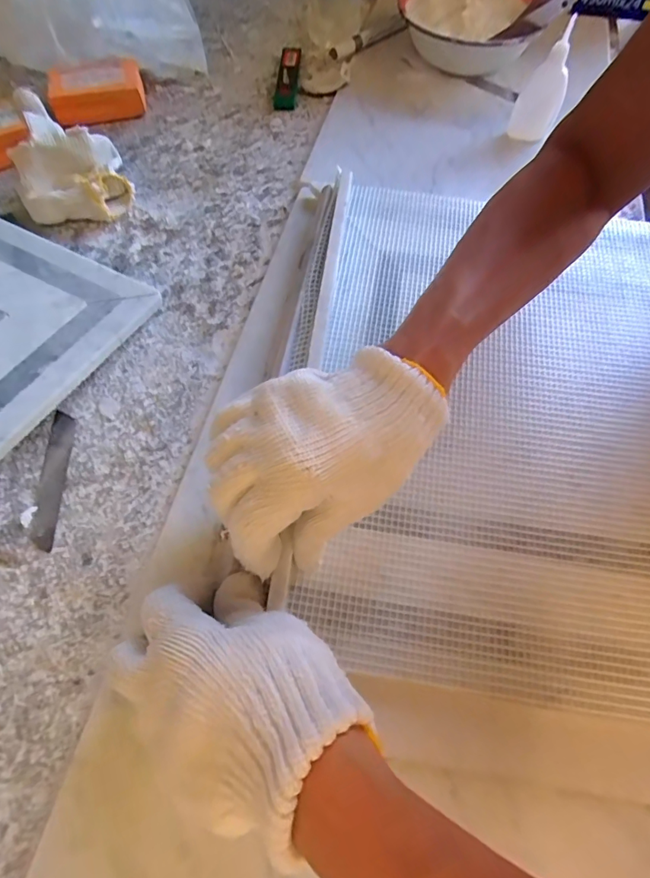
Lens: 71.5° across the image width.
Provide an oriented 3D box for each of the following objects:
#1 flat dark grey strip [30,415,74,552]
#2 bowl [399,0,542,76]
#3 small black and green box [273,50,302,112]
[{"bbox_3d":[-0.191,0.026,0.317,0.016,0.011,0.100,-4,70,-1],"label":"flat dark grey strip"},{"bbox_3d":[0.162,-0.469,0.511,0.157,0.042,0.166,0,70,1],"label":"bowl"},{"bbox_3d":[-0.044,-0.418,0.521,0.026,0.012,0.107,1,70,1],"label":"small black and green box"}]

